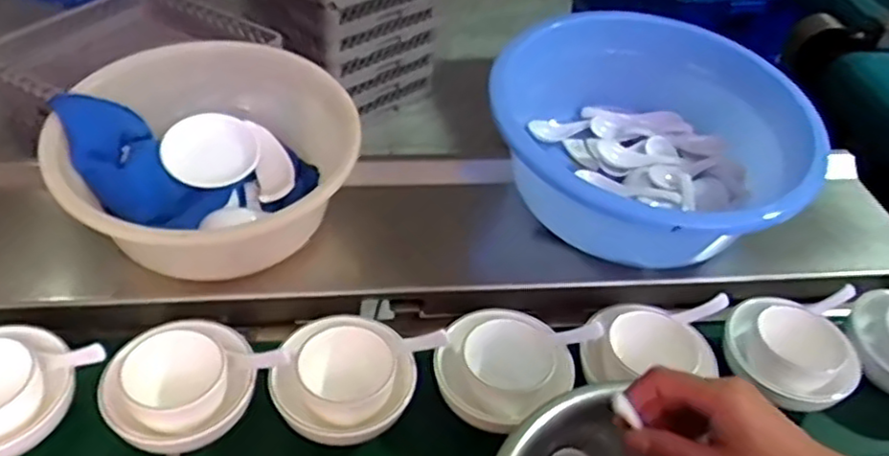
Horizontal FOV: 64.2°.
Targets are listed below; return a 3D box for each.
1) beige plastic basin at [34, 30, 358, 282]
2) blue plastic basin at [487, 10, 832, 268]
[{"bbox_3d":[-0.222,-0.055,0.670,0.257,0.124,0.246,7,41,-6],"label":"beige plastic basin"},{"bbox_3d":[0.215,-0.083,0.730,0.312,0.130,0.304,7,41,-6],"label":"blue plastic basin"}]

